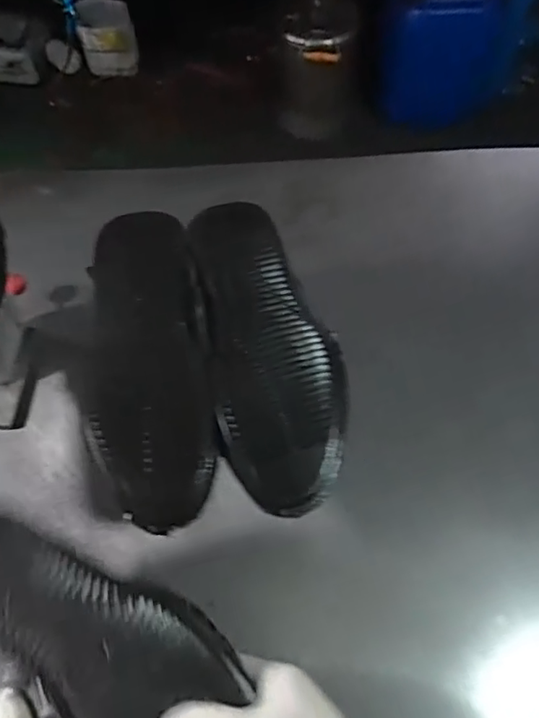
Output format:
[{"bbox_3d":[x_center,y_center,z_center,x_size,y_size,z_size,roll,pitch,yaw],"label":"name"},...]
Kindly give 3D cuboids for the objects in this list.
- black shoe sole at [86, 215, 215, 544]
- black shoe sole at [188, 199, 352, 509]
[{"bbox_3d":[-0.101,-0.004,0.489,0.097,0.039,0.280,-4,63,-4],"label":"black shoe sole"},{"bbox_3d":[0.002,-0.014,0.492,0.107,0.049,0.275,-8,63,-6],"label":"black shoe sole"}]

